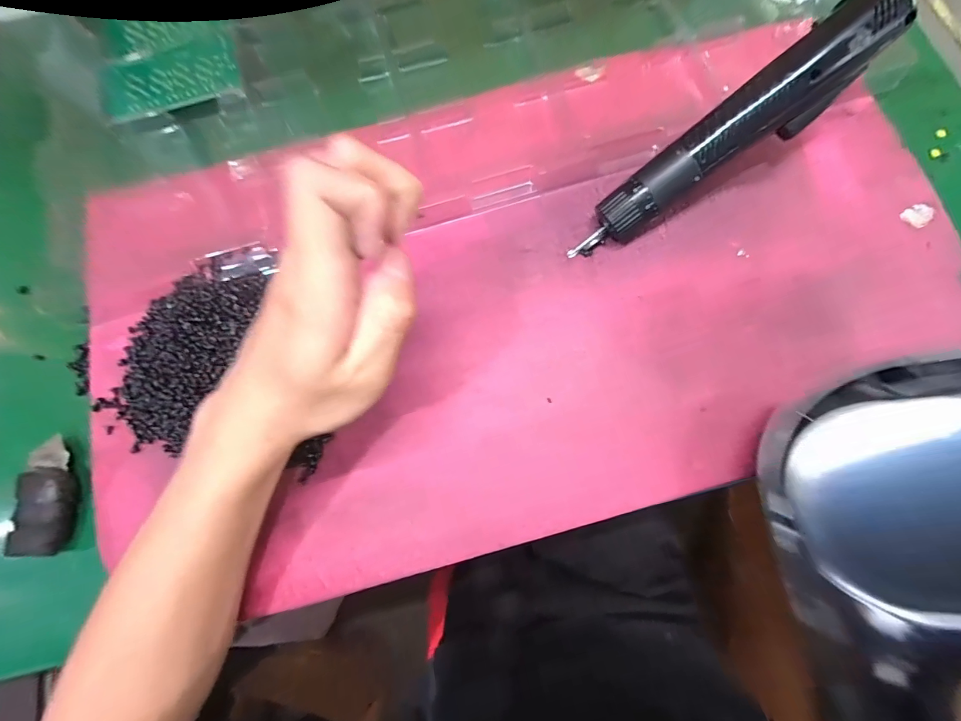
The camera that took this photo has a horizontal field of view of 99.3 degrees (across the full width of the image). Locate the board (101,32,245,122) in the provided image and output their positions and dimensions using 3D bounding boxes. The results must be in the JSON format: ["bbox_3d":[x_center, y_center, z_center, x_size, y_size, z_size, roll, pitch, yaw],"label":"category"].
[{"bbox_3d":[-0.253,-0.233,0.338,0.107,0.007,0.061,-18,75,-3],"label":"board"}]

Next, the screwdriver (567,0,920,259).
[{"bbox_3d":[0.168,-0.150,0.261,0.245,0.029,0.036,-37,76,17],"label":"screwdriver"}]

